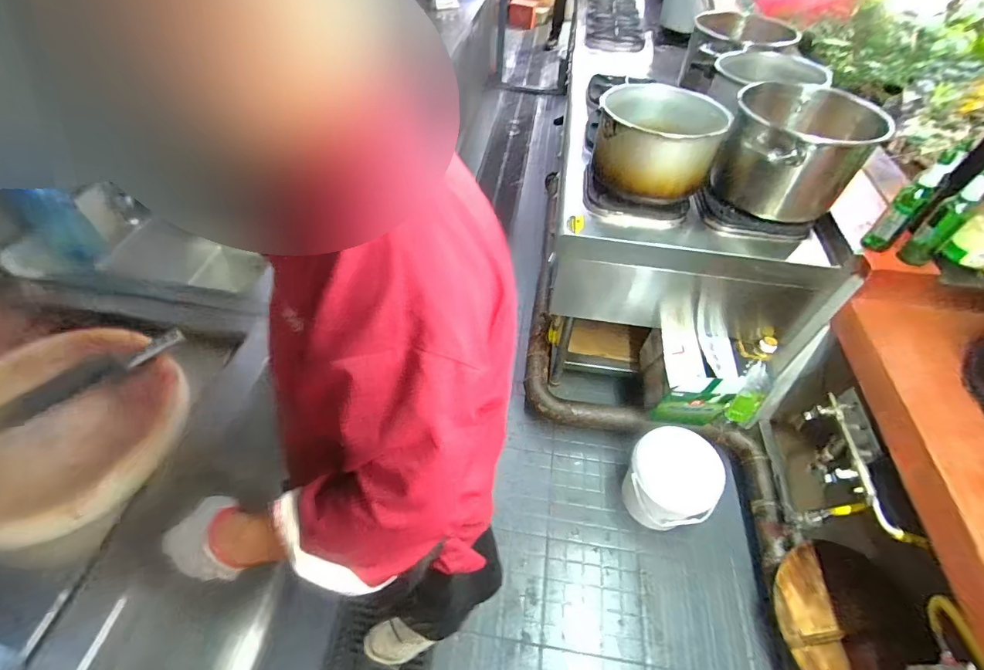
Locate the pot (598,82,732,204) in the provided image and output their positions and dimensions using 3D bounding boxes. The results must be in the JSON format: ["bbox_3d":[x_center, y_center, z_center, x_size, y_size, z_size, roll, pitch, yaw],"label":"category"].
[{"bbox_3d":[0.445,-0.529,1.220,0.309,0.197,0.318,1,51,-1],"label":"pot"}]

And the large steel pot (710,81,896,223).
[{"bbox_3d":[0.809,-0.495,1.224,0.342,0.288,0.334,1,51,-1],"label":"large steel pot"}]

